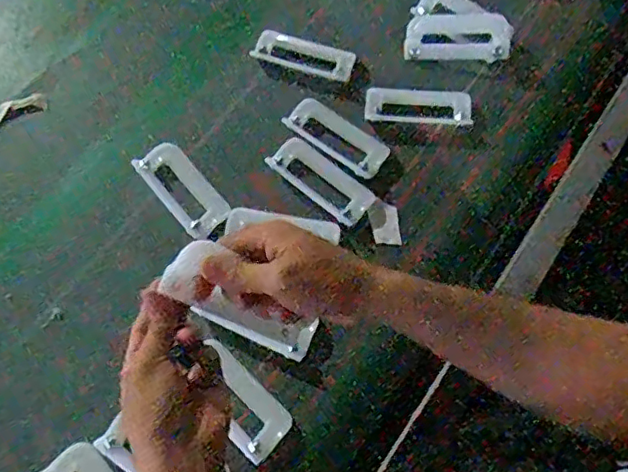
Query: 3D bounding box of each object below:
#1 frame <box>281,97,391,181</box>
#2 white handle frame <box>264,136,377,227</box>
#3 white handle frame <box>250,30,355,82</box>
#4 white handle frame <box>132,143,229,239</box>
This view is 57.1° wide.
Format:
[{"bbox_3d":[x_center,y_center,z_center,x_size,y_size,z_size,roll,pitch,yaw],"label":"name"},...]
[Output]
[{"bbox_3d":[0.028,-0.115,0.658,0.119,0.012,0.052,35,72,16],"label":"frame"},{"bbox_3d":[0.008,-0.063,0.638,0.120,0.011,0.050,37,72,16],"label":"white handle frame"},{"bbox_3d":[-0.011,-0.221,0.701,0.123,0.014,0.046,18,70,8],"label":"white handle frame"},{"bbox_3d":[-0.144,-0.052,0.640,0.054,0.024,0.121,-39,70,-14],"label":"white handle frame"}]

